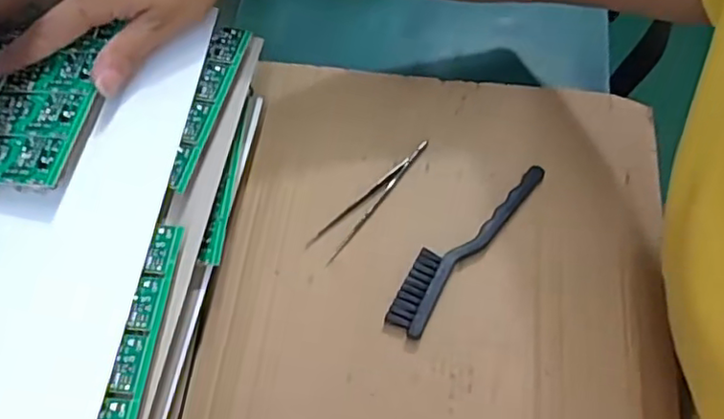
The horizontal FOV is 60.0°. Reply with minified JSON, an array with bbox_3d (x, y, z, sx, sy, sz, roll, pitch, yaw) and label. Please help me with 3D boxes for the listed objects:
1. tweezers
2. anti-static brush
[{"bbox_3d":[0.009,-0.010,0.485,0.022,0.009,0.125,39,71,19],"label":"tweezers"},{"bbox_3d":[0.077,0.022,0.470,0.035,0.012,0.169,35,70,17],"label":"anti-static brush"}]

